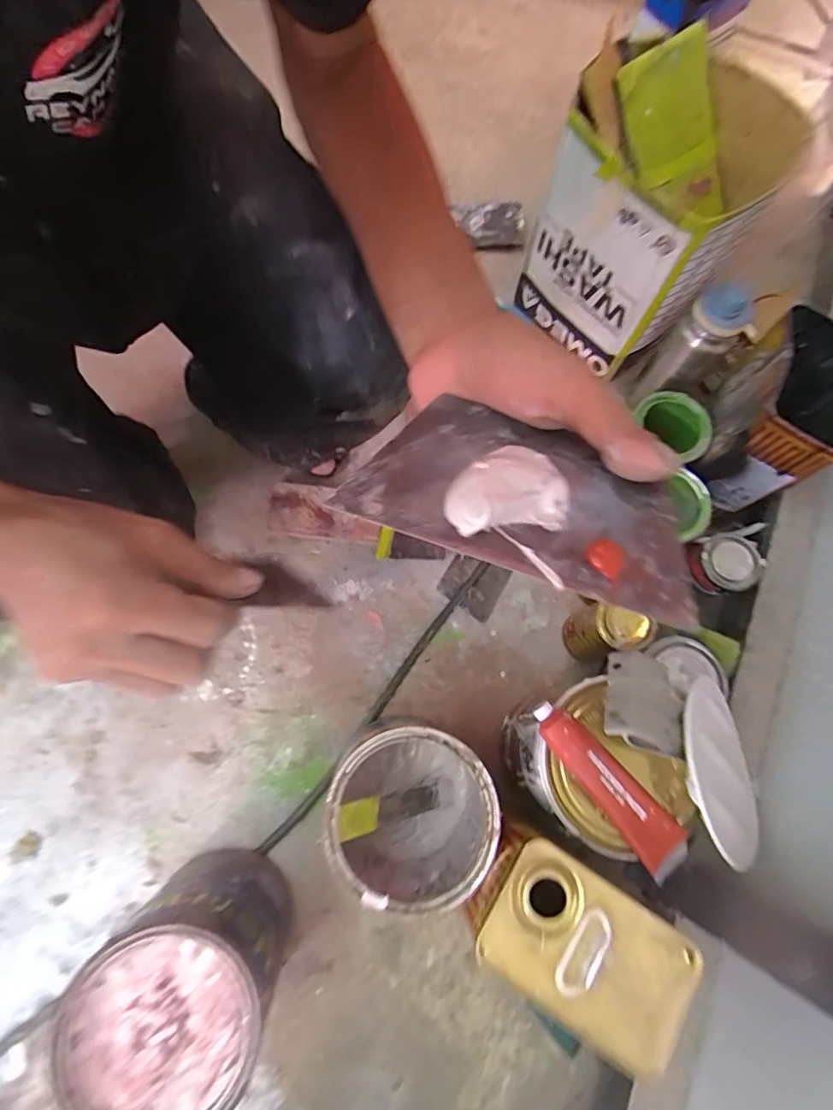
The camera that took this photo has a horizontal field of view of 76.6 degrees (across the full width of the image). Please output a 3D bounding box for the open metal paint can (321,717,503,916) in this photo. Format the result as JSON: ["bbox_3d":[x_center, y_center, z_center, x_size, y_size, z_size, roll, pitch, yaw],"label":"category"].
[{"bbox_3d":[-0.011,0.270,0.584,0.154,0.203,0.171,-35,77,-12],"label":"open metal paint can"}]

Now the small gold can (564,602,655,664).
[{"bbox_3d":[0.242,0.097,0.676,0.067,0.127,0.064,1,72,-2],"label":"small gold can"}]

